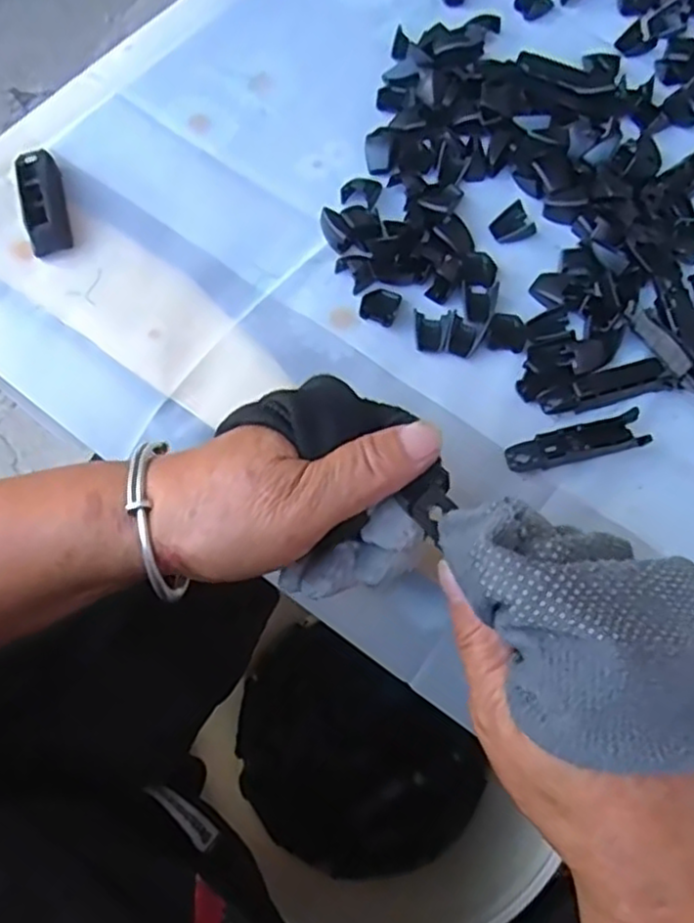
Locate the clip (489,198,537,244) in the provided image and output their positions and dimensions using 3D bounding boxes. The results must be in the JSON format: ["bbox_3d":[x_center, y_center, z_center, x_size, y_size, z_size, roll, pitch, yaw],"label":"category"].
[{"bbox_3d":[0.092,-0.133,0.404,0.023,0.006,0.022,-25,68,-10],"label":"clip"}]

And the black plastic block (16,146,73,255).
[{"bbox_3d":[-0.174,-0.153,0.410,0.022,0.019,0.069,-15,66,-5],"label":"black plastic block"}]

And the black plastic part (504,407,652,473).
[{"bbox_3d":[0.108,-0.008,0.342,0.064,0.011,0.018,-12,66,-4],"label":"black plastic part"}]

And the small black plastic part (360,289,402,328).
[{"bbox_3d":[0.018,-0.083,0.379,0.019,0.004,0.022,17,67,9],"label":"small black plastic part"}]

